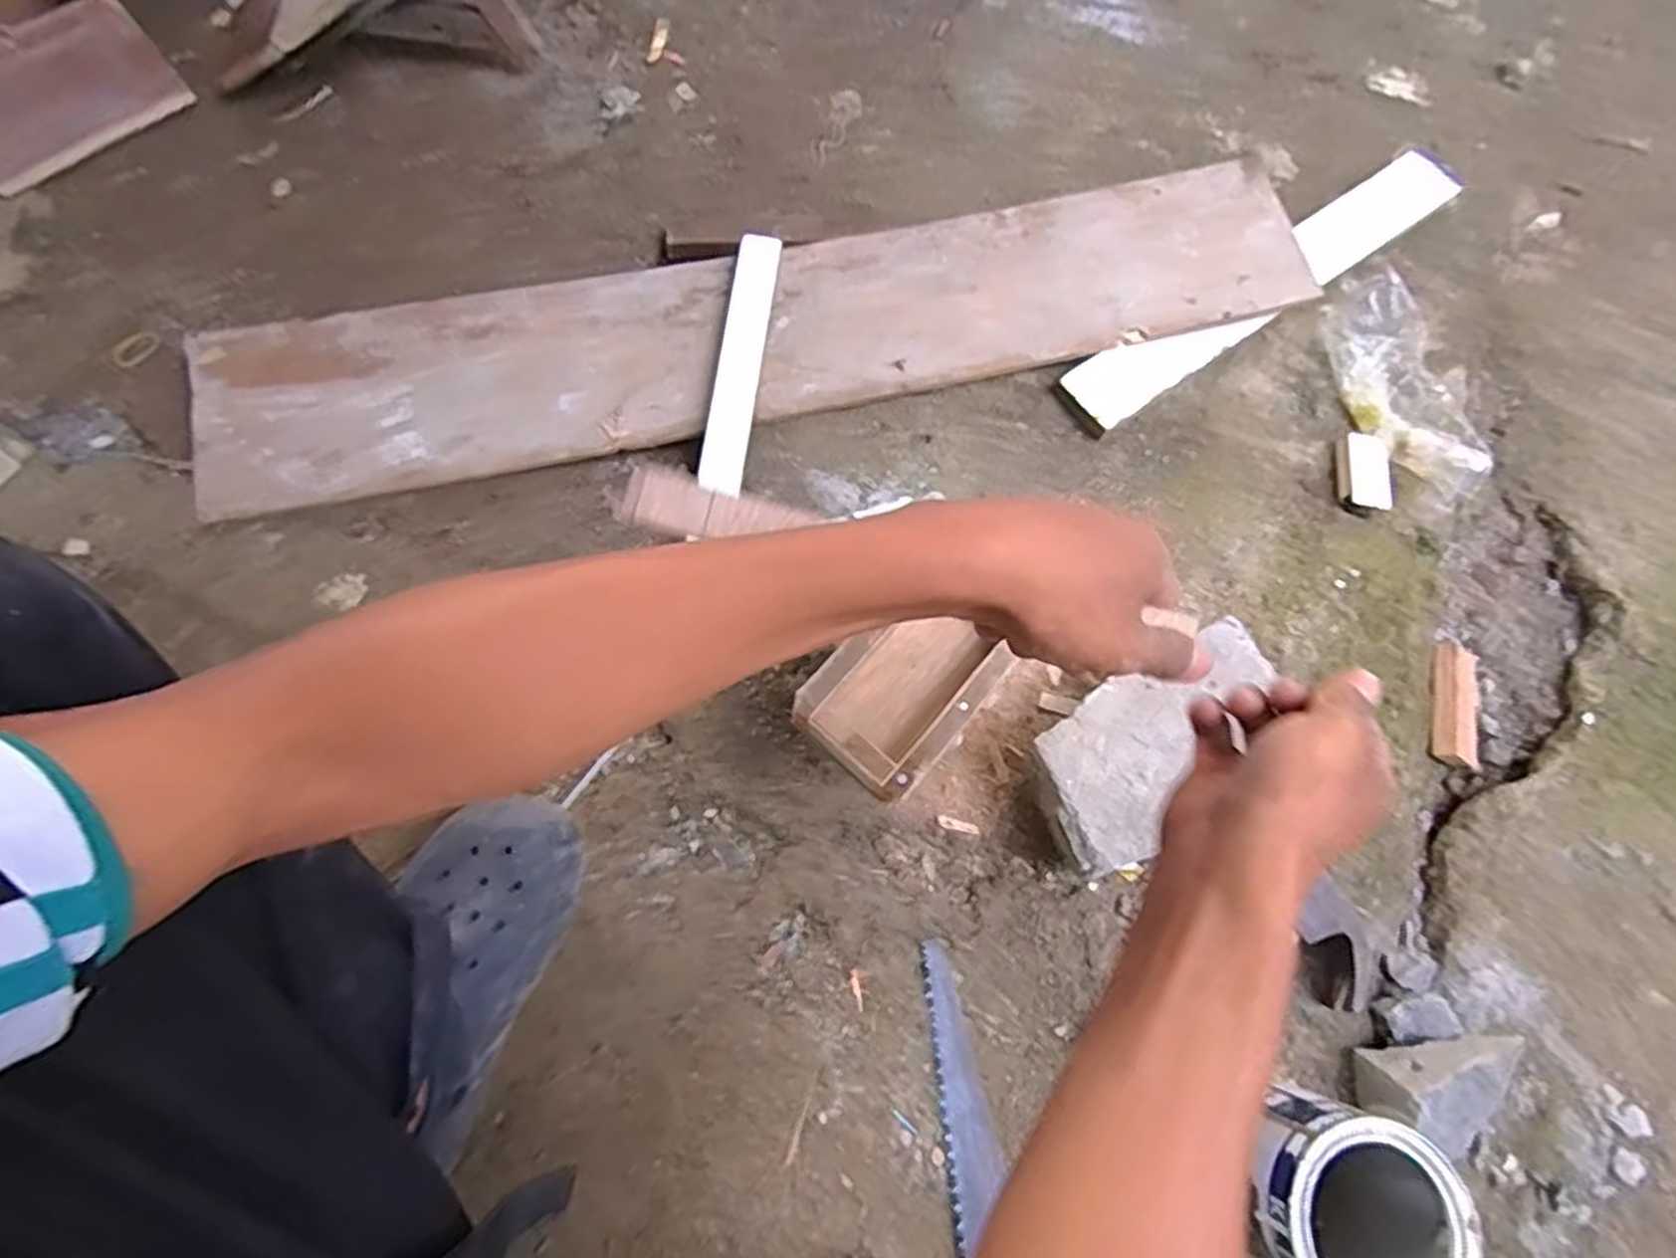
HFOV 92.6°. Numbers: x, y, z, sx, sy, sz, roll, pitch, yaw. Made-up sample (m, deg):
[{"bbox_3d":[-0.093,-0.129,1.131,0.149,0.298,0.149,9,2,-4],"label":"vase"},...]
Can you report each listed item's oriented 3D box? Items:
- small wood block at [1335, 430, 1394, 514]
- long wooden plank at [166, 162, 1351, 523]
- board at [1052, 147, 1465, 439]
[{"bbox_3d":[0.486,-0.146,0.740,0.039,0.024,0.079,5,72,0],"label":"small wood block"},{"bbox_3d":[-0.055,-0.280,0.738,0.985,0.028,0.172,-12,78,-6],"label":"long wooden plank"},{"bbox_3d":[0.434,-0.347,0.803,0.517,0.024,0.071,-35,69,-13],"label":"board"}]

